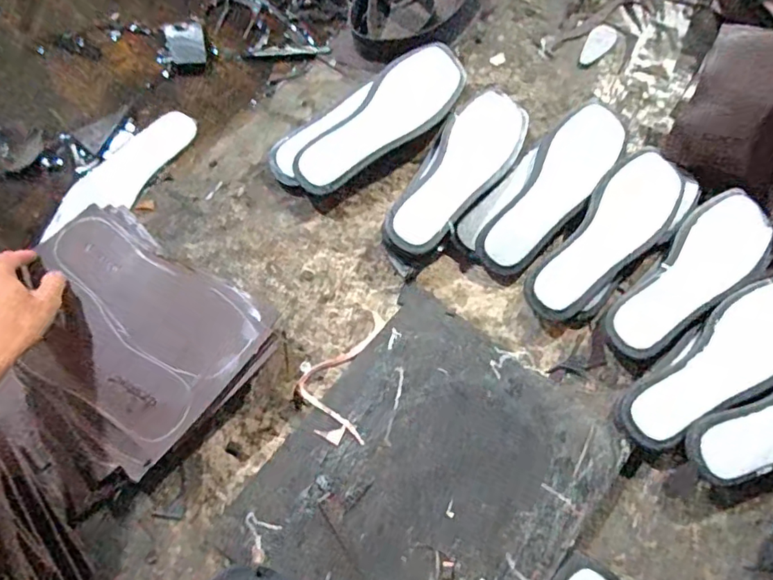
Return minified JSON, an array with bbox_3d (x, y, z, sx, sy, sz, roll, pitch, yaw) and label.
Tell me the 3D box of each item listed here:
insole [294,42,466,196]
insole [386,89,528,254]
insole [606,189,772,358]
[{"bbox_3d":[-0.004,-0.196,0.614,0.083,0.008,0.233,44,82,3],"label":"insole"},{"bbox_3d":[0.086,-0.134,0.610,0.079,0.032,0.230,34,73,9],"label":"insole"},{"bbox_3d":[0.330,-0.019,0.572,0.237,0.013,0.085,-36,74,-11],"label":"insole"}]

